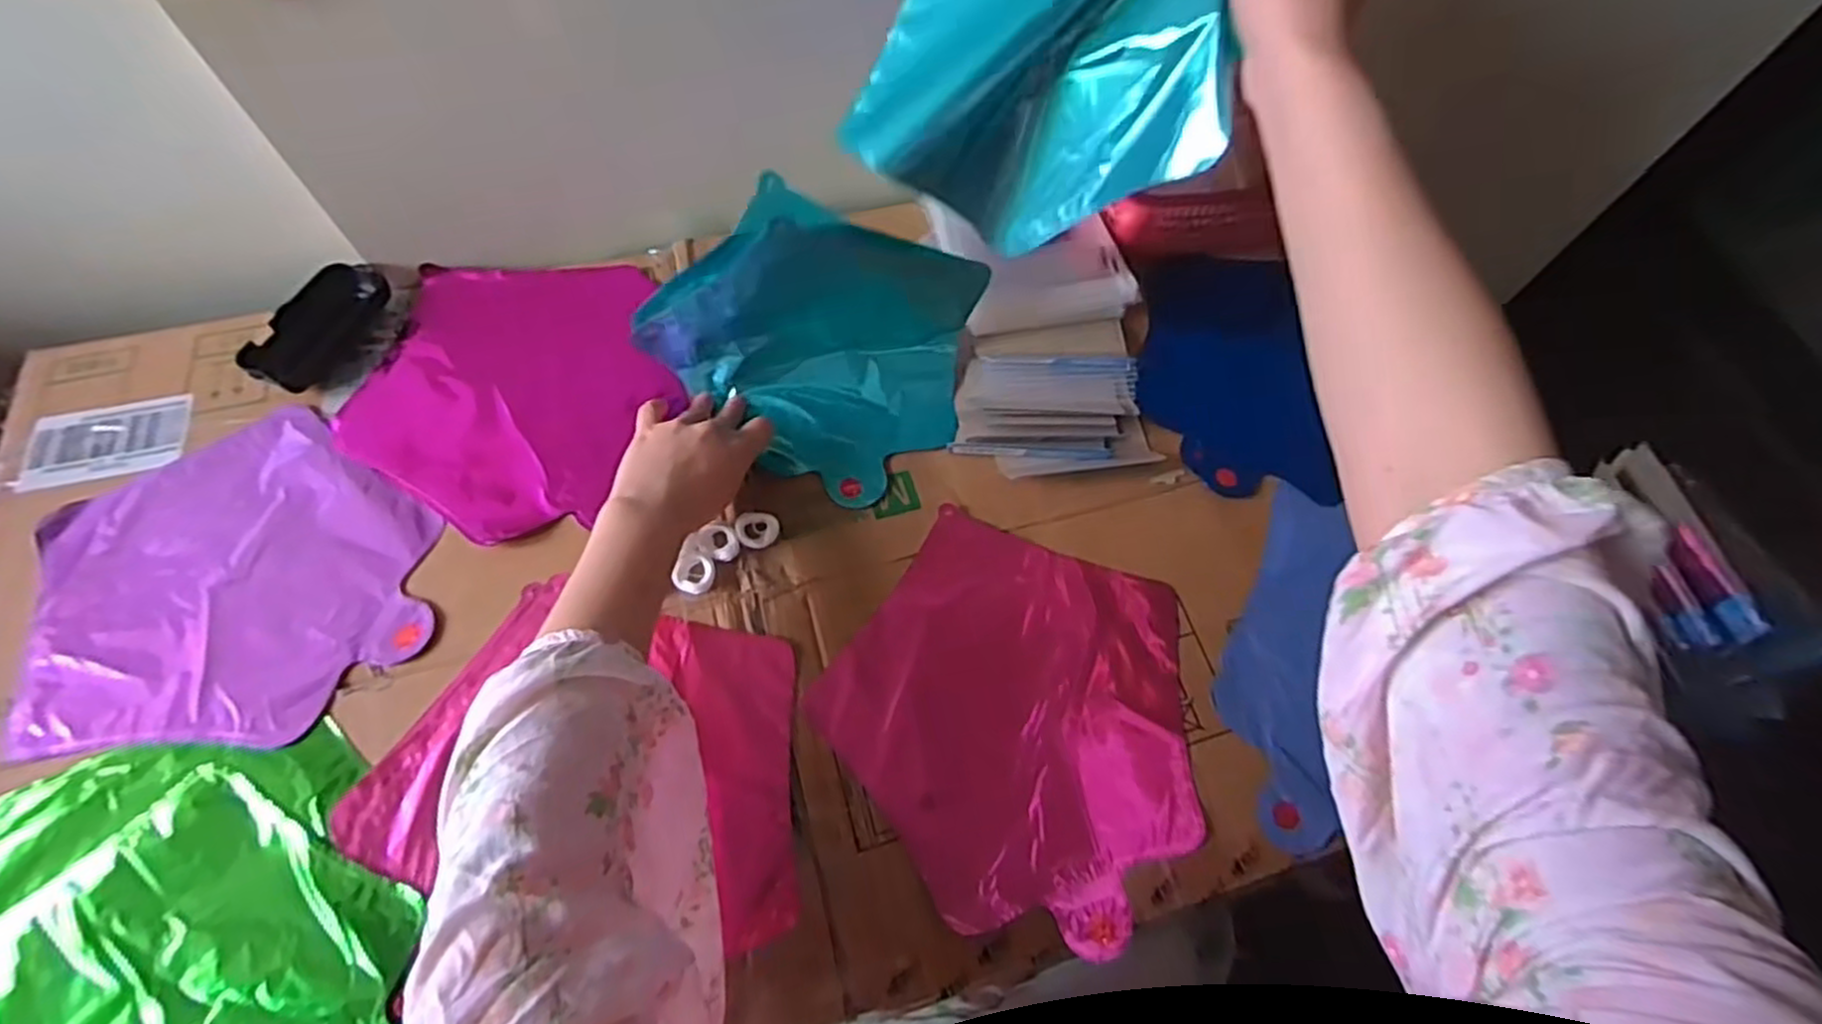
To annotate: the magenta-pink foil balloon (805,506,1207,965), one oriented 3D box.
[{"bbox_3d":[0.065,0.126,0.478,0.224,0.007,0.224,19,67,3],"label":"magenta-pink foil balloon"}]

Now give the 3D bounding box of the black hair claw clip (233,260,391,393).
[{"bbox_3d":[-0.435,-0.137,0.570,0.044,0.029,0.108,16,63,5],"label":"black hair claw clip"}]

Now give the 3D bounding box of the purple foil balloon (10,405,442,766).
[{"bbox_3d":[-0.423,0.037,0.490,0.218,0.007,0.225,-16,64,-10],"label":"purple foil balloon"}]

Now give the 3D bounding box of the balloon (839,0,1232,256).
[{"bbox_3d":[0.076,-0.247,0.426,0.191,0.204,0.061,17,36,13],"label":"balloon"}]

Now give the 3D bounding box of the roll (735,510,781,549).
[{"bbox_3d":[-0.102,0.011,0.517,0.028,0.006,0.026,1,63,-2],"label":"roll"}]

